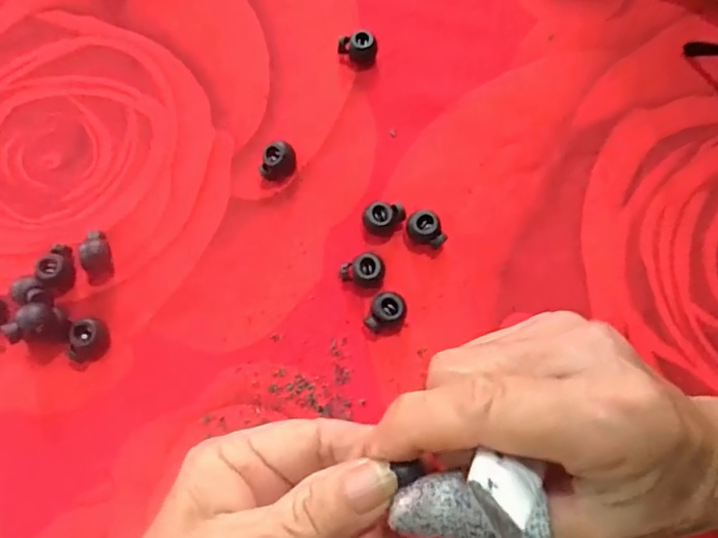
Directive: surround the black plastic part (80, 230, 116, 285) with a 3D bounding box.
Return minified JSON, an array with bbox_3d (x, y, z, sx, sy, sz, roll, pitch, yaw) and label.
[{"bbox_3d":[-0.120,-0.006,0.250,0.012,0.012,0.023,-5,75,-3],"label":"black plastic part"}]

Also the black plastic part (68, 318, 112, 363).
[{"bbox_3d":[-0.118,0.031,0.240,0.014,0.012,0.018,2,75,-1],"label":"black plastic part"}]

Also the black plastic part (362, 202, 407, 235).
[{"bbox_3d":[0.011,-0.022,0.253,0.019,0.011,0.014,4,75,-1],"label":"black plastic part"}]

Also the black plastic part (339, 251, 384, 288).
[{"bbox_3d":[0.002,0.001,0.247,0.020,0.012,0.013,6,75,0],"label":"black plastic part"}]

